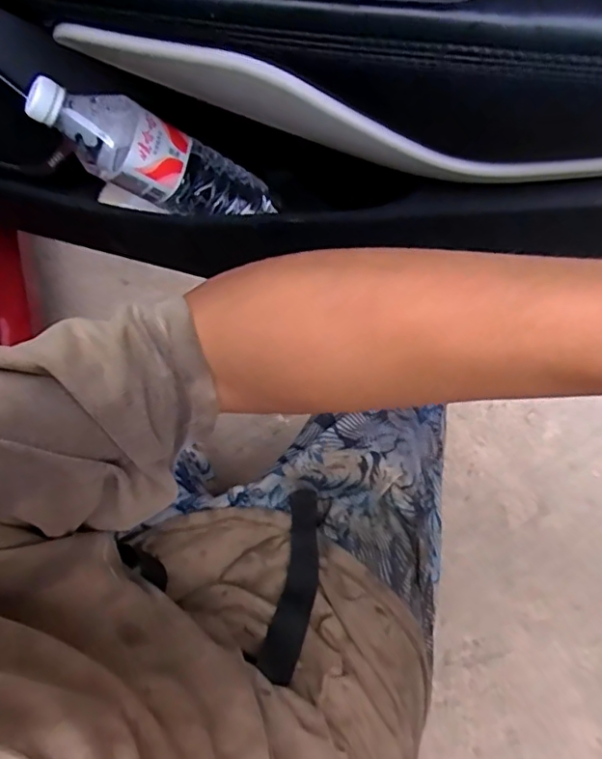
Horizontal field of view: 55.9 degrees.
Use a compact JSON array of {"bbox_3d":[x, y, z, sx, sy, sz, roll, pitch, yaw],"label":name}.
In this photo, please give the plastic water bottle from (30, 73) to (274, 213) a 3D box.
[{"bbox_3d":[-0.115,-0.183,0.507,0.069,0.243,0.065,-35,64,31],"label":"plastic water bottle"}]

